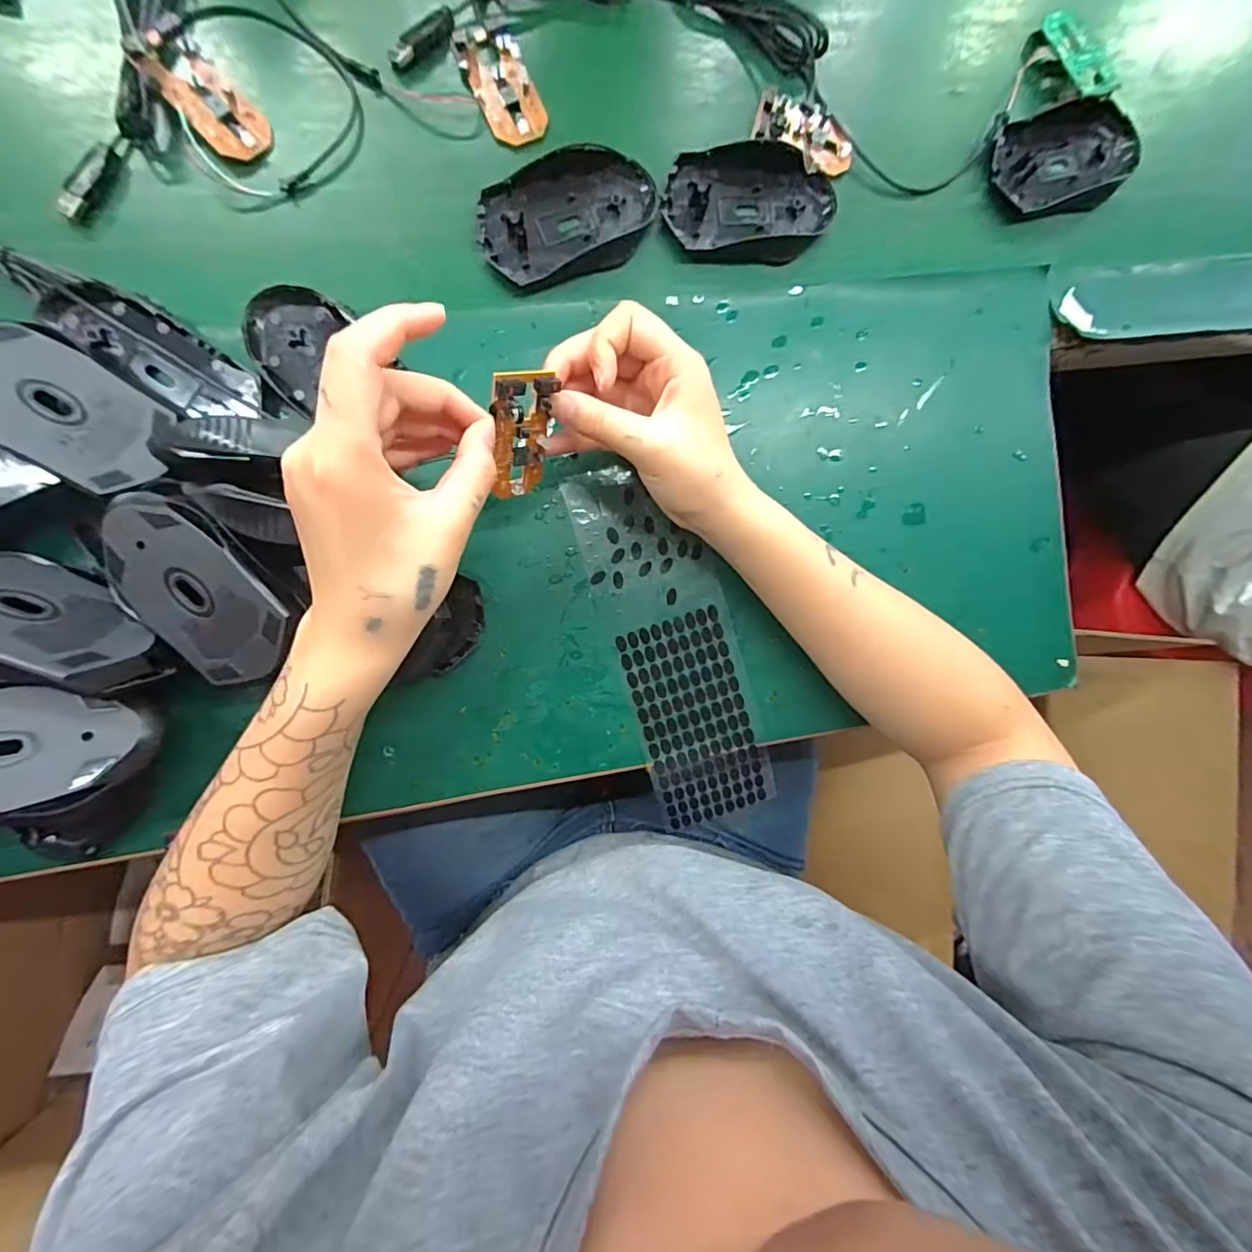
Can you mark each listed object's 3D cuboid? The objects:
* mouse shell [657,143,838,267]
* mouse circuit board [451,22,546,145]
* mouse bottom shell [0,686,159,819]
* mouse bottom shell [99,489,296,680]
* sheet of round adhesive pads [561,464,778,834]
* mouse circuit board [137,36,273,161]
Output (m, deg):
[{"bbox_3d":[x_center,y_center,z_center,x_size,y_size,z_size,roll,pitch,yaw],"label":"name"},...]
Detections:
[{"bbox_3d":[0.081,-0.279,0.356,0.111,0.017,0.066,-5,92,-7],"label":"mouse shell"},{"bbox_3d":[-0.077,-0.337,0.335,0.037,0.007,0.071,-24,94,-6],"label":"mouse circuit board"},{"bbox_3d":[-0.296,0.061,0.257,0.105,0.012,0.059,0,76,-19],"label":"mouse bottom shell"},{"bbox_3d":[-0.224,-0.018,0.277,0.062,0.016,0.108,-39,96,-6],"label":"mouse bottom shell"},{"bbox_3d":[0.034,0.015,0.360,0.078,0.010,0.241,-18,95,-6],"label":"sheet of round adhesive pads"},{"bbox_3d":[-0.238,-0.301,0.307,0.066,0.008,0.035,45,69,-15],"label":"mouse circuit board"}]

